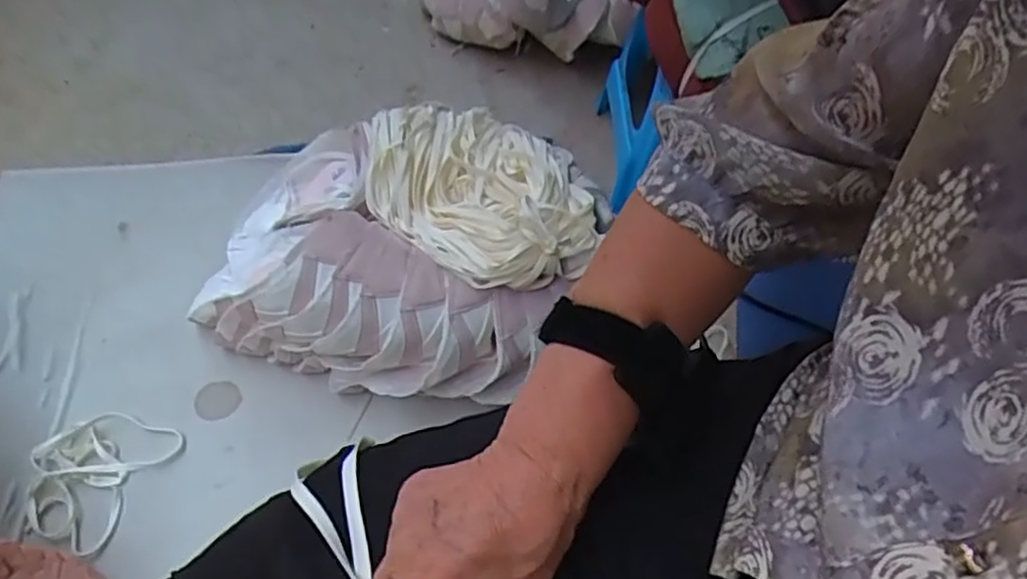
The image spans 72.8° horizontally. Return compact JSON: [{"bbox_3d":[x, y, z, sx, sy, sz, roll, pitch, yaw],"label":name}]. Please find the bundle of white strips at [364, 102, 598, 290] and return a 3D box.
[{"bbox_3d":[-0.039,-0.129,0.751,0.204,0.079,0.303,-37,64,-21],"label":"bundle of white strips"}]

